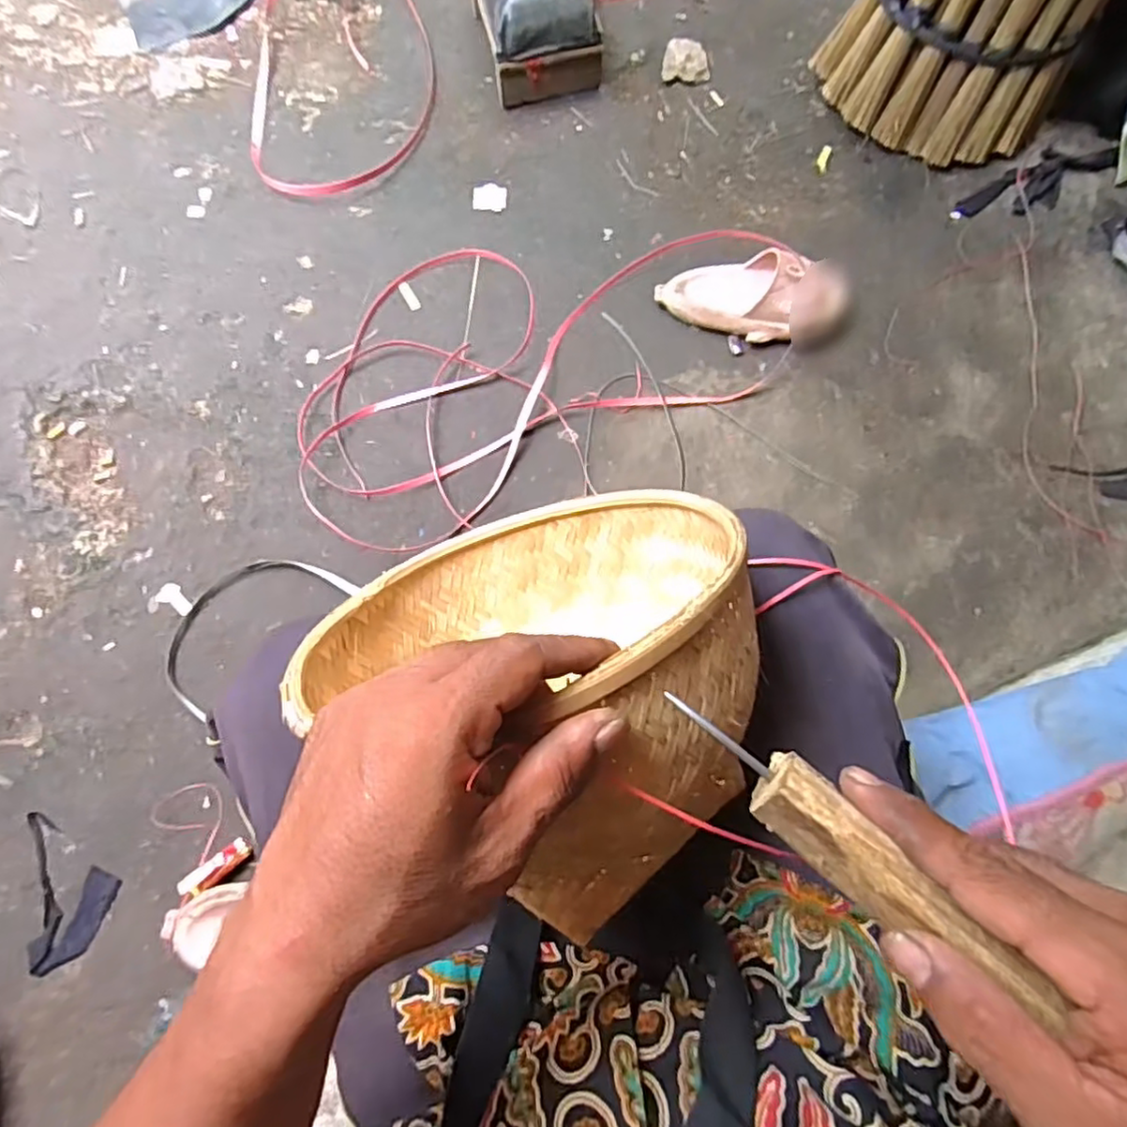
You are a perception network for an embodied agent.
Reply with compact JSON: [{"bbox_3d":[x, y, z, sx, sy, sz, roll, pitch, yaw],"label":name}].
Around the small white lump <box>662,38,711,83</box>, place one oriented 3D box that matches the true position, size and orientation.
[{"bbox_3d":[0.211,-0.855,1.117,0.079,0.033,0.050,10,78,3],"label":"small white lump"}]

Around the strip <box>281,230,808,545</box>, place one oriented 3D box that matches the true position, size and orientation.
[{"bbox_3d":[-0.048,-0.325,0.974,0.760,0.037,0.414,-26,79,-5],"label":"strip"}]

